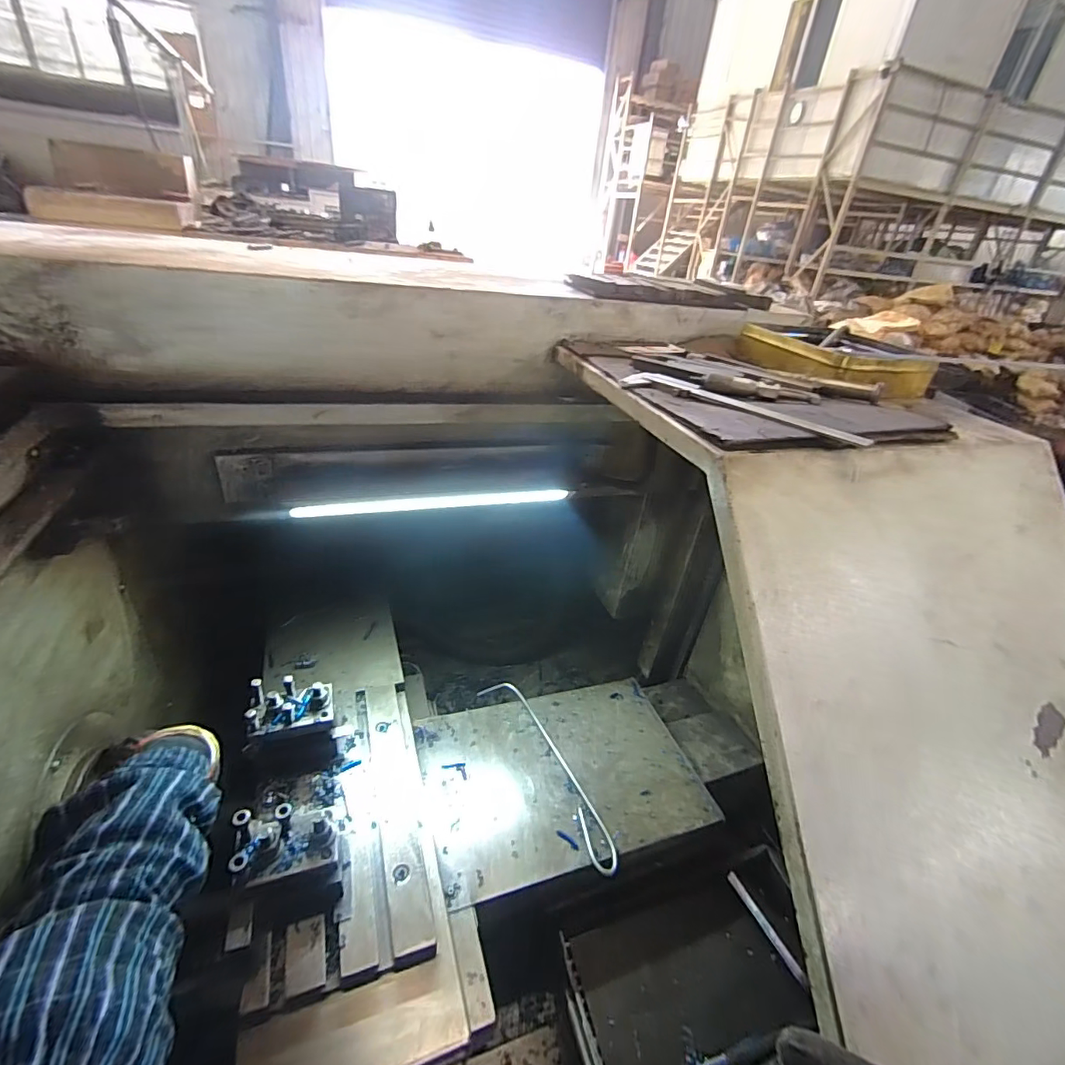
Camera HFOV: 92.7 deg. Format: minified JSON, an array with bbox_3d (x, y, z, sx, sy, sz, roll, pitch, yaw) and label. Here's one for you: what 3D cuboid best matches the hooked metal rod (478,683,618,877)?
[{"bbox_3d":[0.024,0.361,0.798,0.060,0.009,0.344,-14,38,-30],"label":"hooked metal rod"}]

